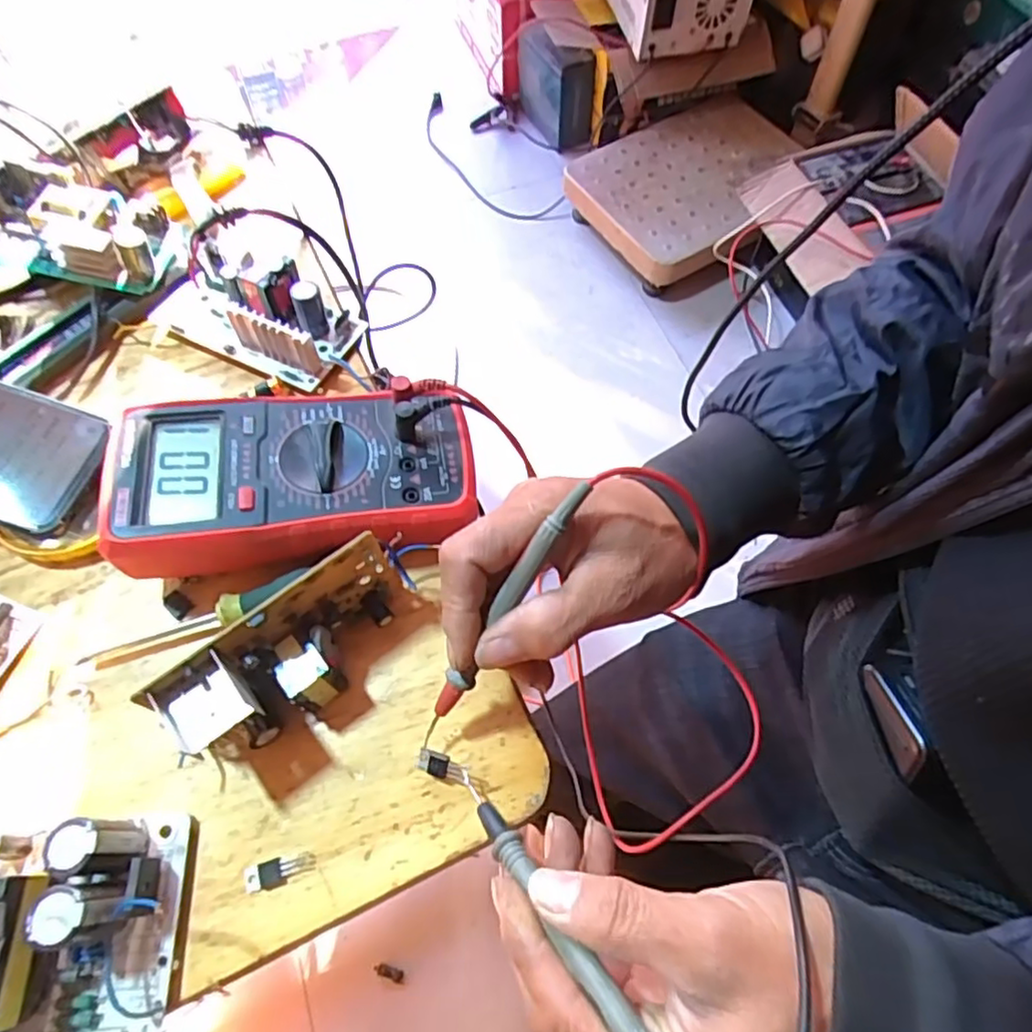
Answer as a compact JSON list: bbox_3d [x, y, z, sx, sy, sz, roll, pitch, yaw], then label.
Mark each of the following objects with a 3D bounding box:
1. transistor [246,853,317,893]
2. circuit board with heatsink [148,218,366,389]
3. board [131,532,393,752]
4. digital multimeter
[{"bbox_3d":[-0.105,0.158,0.291,0.030,0.004,0.012,-13,64,-5],"label":"transistor"},{"bbox_3d":[-0.168,-0.136,0.414,0.120,0.032,0.069,28,67,14],"label":"circuit board with heatsink"},{"bbox_3d":[-0.102,0.062,0.301,0.110,0.056,0.036,-40,69,-17],"label":"board"},{"bbox_3d":[-0.112,-0.021,0.343,0.179,0.043,0.090,-9,64,-4],"label":"digital multimeter"}]

